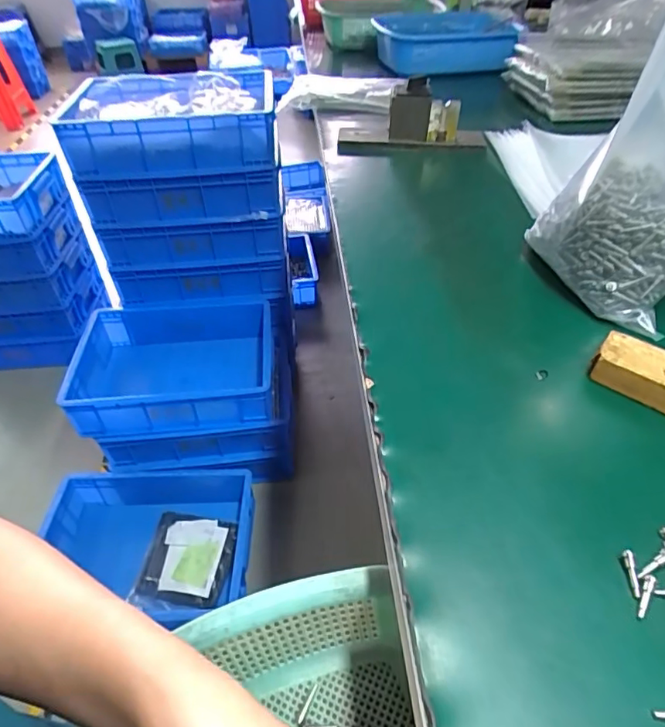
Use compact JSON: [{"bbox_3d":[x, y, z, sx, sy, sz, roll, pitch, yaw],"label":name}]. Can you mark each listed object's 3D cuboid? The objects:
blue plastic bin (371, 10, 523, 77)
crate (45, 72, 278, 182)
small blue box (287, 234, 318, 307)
[{"bbox_3d":[0.213,-0.627,0.987,0.239,0.076,0.215,-17,45,-18],"label":"blue plastic bin"},{"bbox_3d":[-0.330,-0.523,1.090,0.412,0.125,0.316,-3,43,0],"label":"crate"},{"bbox_3d":[-0.103,-0.330,1.771,0.091,0.124,0.304,-6,43,-3],"label":"small blue box"}]

